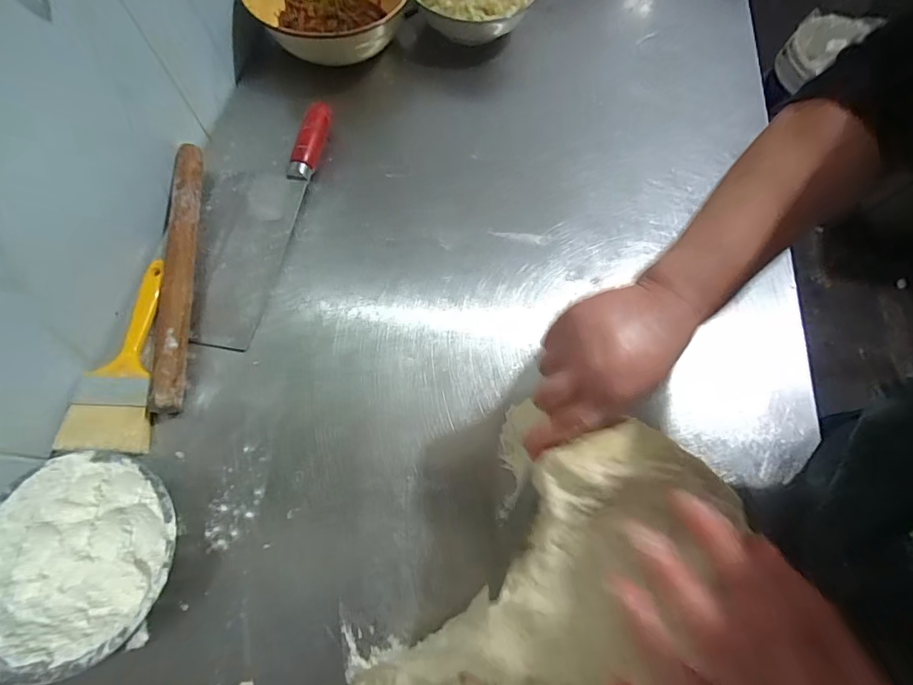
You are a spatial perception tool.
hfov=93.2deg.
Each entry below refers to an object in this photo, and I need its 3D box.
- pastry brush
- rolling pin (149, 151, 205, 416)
[{"bbox_3d":[-0.321,0.008,0.419,0.073,0.014,0.189,-2,68,-4],"label":"pastry brush"},{"bbox_3d":[-0.283,-0.078,0.440,0.028,0.028,0.294,-6,68,-5],"label":"rolling pin"}]

